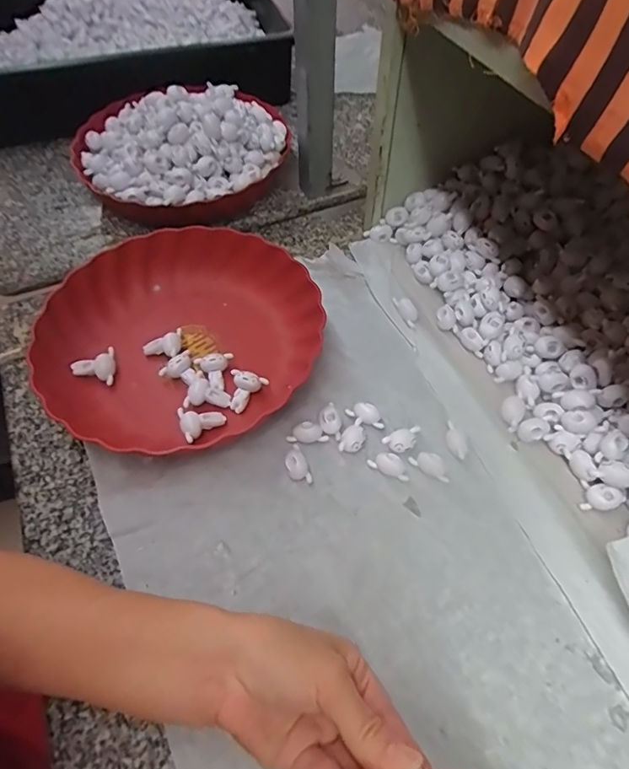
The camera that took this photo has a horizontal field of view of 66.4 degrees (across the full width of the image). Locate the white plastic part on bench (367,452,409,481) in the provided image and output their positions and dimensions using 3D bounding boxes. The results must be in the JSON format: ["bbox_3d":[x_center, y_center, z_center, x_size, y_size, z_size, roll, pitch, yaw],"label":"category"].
[{"bbox_3d":[0.061,0.064,0.385,0.033,0.011,0.017,27,61,18],"label":"white plastic part on bench"}]

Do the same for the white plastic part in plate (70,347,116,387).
[{"bbox_3d":[-0.194,-0.010,0.431,0.038,0.019,0.030,-25,59,-15],"label":"white plastic part in plate"}]

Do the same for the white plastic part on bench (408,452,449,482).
[{"bbox_3d":[0.094,0.064,0.384,0.033,0.008,0.016,37,64,23],"label":"white plastic part on bench"}]

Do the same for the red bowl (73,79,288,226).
[{"bbox_3d":[-0.153,-0.281,0.553,0.224,0.088,0.223,-1,56,1],"label":"red bowl"}]

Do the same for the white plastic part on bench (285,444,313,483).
[{"bbox_3d":[-0.015,0.063,0.383,0.016,0.014,0.034,-18,57,-11],"label":"white plastic part on bench"}]

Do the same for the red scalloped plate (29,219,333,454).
[{"bbox_3d":[-0.122,-0.049,0.441,0.243,0.046,0.222,-1,56,1],"label":"red scalloped plate"}]

